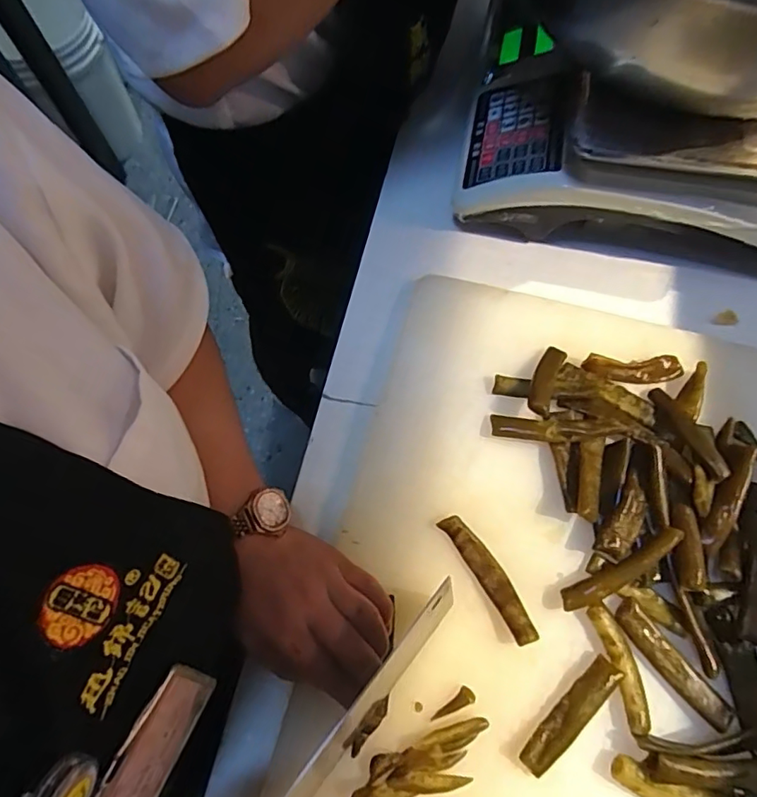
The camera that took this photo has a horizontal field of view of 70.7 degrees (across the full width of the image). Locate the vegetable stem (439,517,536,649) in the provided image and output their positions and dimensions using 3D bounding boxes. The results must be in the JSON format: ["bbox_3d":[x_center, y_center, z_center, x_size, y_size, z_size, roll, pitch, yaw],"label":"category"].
[{"bbox_3d":[0.078,0.124,0.376,0.021,0.011,0.097,-31,71,-11],"label":"vegetable stem"}]

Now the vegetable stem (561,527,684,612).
[{"bbox_3d":[0.167,0.117,0.366,0.092,0.010,0.016,-33,72,2],"label":"vegetable stem"}]

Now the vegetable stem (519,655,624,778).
[{"bbox_3d":[0.122,0.201,0.339,0.082,0.016,0.018,-43,74,-15],"label":"vegetable stem"}]

